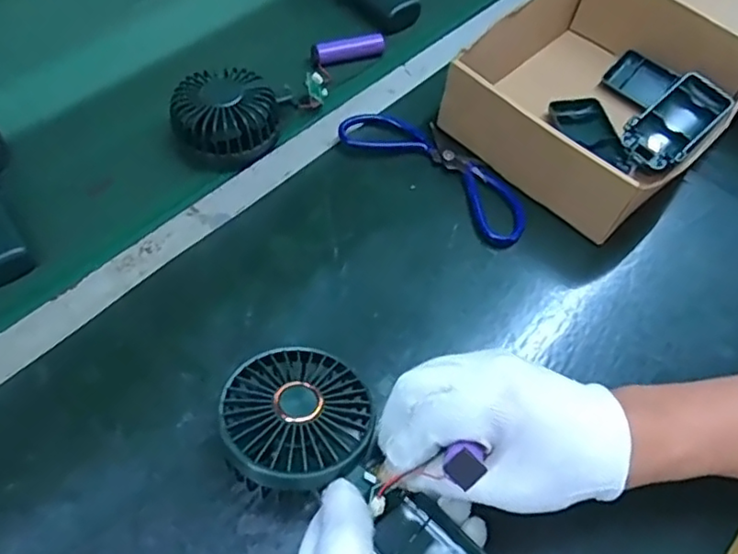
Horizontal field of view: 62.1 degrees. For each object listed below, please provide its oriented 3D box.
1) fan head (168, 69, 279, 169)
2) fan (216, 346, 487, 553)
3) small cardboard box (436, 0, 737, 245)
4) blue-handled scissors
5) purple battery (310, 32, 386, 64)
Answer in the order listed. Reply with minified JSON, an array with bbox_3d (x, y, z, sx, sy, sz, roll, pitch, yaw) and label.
[{"bbox_3d":[-0.116,-0.134,0.508,0.078,0.041,0.079,1,57,-2],"label":"fan head"},{"bbox_3d":[-0.004,0.111,0.334,0.182,0.033,0.083,41,64,13],"label":"fan"},{"bbox_3d":[0.191,-0.153,0.514,0.174,0.079,0.213,39,64,20],"label":"small cardboard box"},{"bbox_3d":[0.057,-0.089,0.500,0.169,0.020,0.062,35,62,18],"label":"blue-handled scissors"},{"bbox_3d":[-0.020,-0.218,0.582,0.069,0.018,0.015,-9,58,-8],"label":"purple battery"}]

